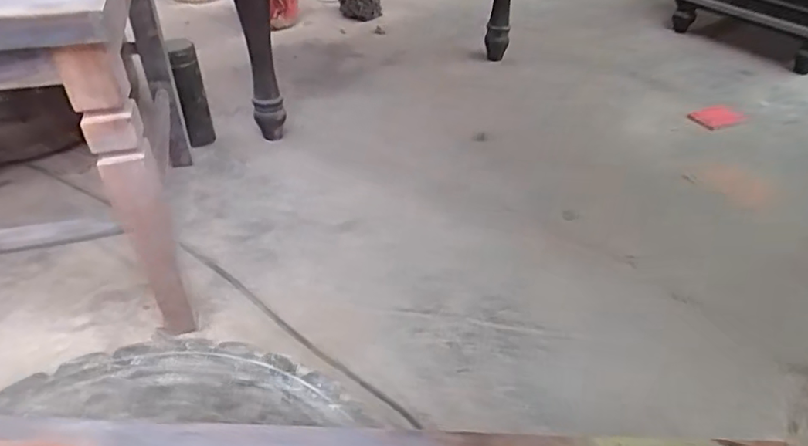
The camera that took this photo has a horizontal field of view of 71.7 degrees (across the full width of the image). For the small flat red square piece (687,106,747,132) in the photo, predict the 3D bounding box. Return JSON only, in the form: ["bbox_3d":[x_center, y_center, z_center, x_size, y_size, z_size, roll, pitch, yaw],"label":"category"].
[{"bbox_3d":[0.730,-0.246,1.300,0.126,0.014,0.078,-19,45,-20],"label":"small flat red square piece"}]

